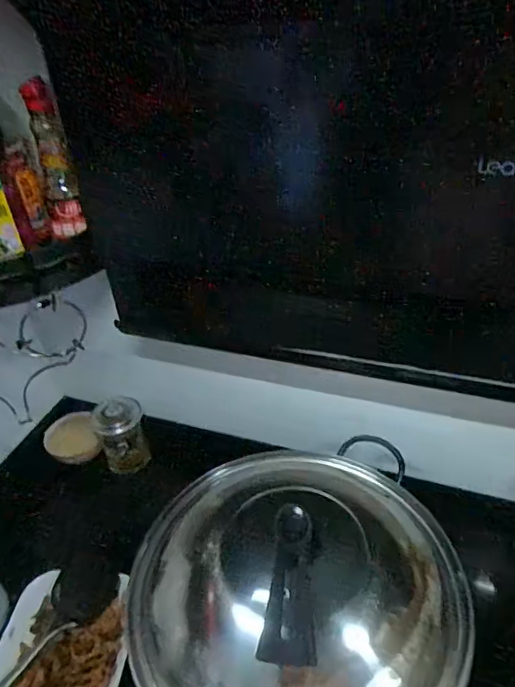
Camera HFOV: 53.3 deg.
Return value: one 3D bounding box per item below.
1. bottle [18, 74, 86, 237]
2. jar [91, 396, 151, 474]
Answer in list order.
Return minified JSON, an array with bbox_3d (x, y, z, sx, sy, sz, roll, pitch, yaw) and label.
[{"bbox_3d":[-0.246,-0.216,0.616,0.040,0.168,0.046,-12,38,-11],"label":"bottle"},{"bbox_3d":[-0.242,0.158,0.922,0.083,0.111,0.091,-3,37,2],"label":"jar"}]

